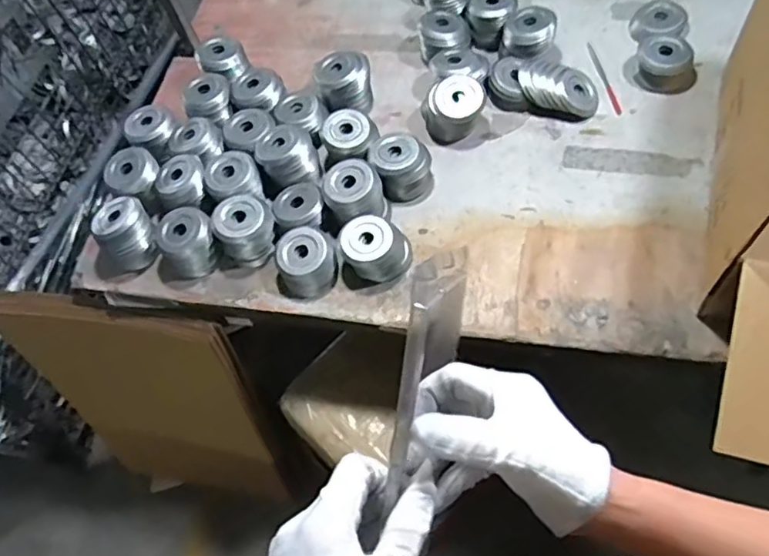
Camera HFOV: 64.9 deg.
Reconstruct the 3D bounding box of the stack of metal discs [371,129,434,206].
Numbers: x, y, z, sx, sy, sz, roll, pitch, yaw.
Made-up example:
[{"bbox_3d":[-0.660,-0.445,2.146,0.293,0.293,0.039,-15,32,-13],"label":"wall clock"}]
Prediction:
[{"bbox_3d":[0.028,-0.178,0.965,0.095,0.061,0.100,-7,61,5],"label":"stack of metal discs"}]

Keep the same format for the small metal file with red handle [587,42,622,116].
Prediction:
[{"bbox_3d":[0.385,-0.356,1.068,0.013,0.005,0.183,-8,60,4],"label":"small metal file with red handle"}]

